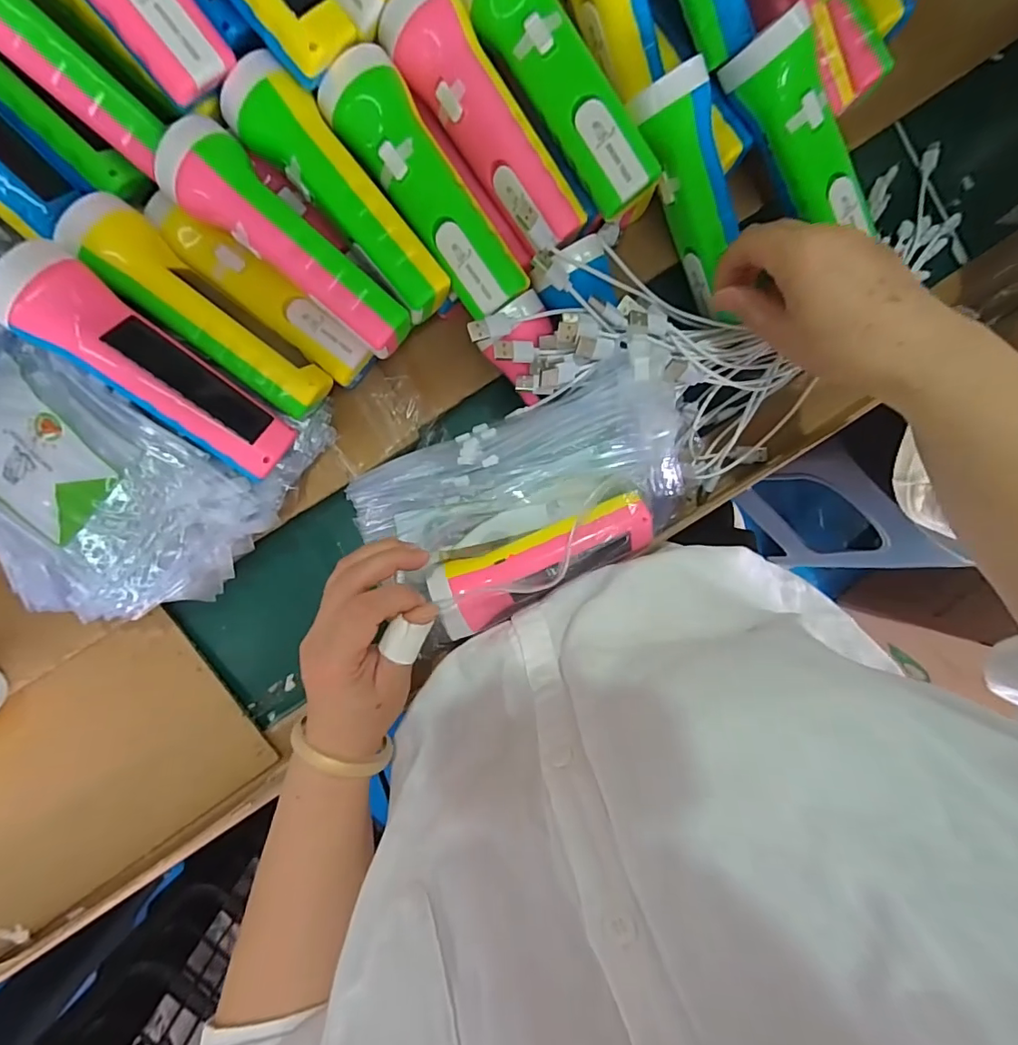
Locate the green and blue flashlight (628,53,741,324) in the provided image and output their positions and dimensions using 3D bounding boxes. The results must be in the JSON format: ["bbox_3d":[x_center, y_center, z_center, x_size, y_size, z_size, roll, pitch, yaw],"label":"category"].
[{"bbox_3d":[0.127,-0.216,0.351,0.045,0.039,0.155,-28,122,0],"label":"green and blue flashlight"}]

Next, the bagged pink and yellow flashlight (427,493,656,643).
[{"bbox_3d":[0.025,0.029,0.352,0.157,0.031,0.044,-24,94,-5],"label":"bagged pink and yellow flashlight"}]

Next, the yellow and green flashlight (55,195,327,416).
[{"bbox_3d":[-0.194,-0.133,0.325,0.164,0.037,0.041,39,91,-20],"label":"yellow and green flashlight"}]

